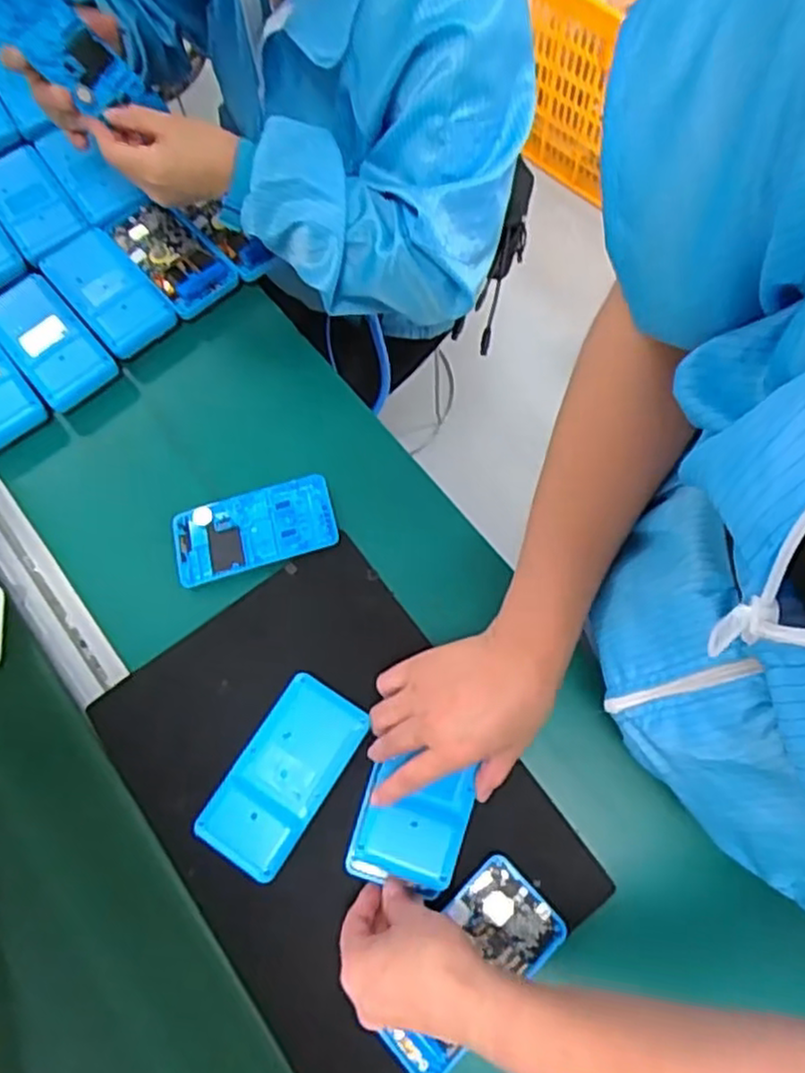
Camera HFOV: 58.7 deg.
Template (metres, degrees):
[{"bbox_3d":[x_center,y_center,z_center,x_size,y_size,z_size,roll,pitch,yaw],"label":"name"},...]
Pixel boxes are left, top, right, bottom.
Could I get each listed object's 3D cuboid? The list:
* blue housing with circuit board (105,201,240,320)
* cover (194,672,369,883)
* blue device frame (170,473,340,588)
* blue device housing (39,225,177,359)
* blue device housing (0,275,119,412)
[{"bbox_3d":[-0.227,-0.273,0.705,0.069,0.033,0.136,-41,74,-11],"label":"blue housing with circuit board"},{"bbox_3d":[-0.087,0.178,0.539,0.070,0.024,0.137,31,75,12],"label":"cover"},{"bbox_3d":[-0.128,-0.007,0.611,0.138,0.007,0.070,-16,68,0],"label":"blue device frame"},{"bbox_3d":[-0.280,-0.232,0.690,0.068,0.035,0.134,-40,74,-11],"label":"blue device housing"},{"bbox_3d":[-0.330,-0.180,0.668,0.067,0.041,0.136,-41,74,-12],"label":"blue device housing"}]

